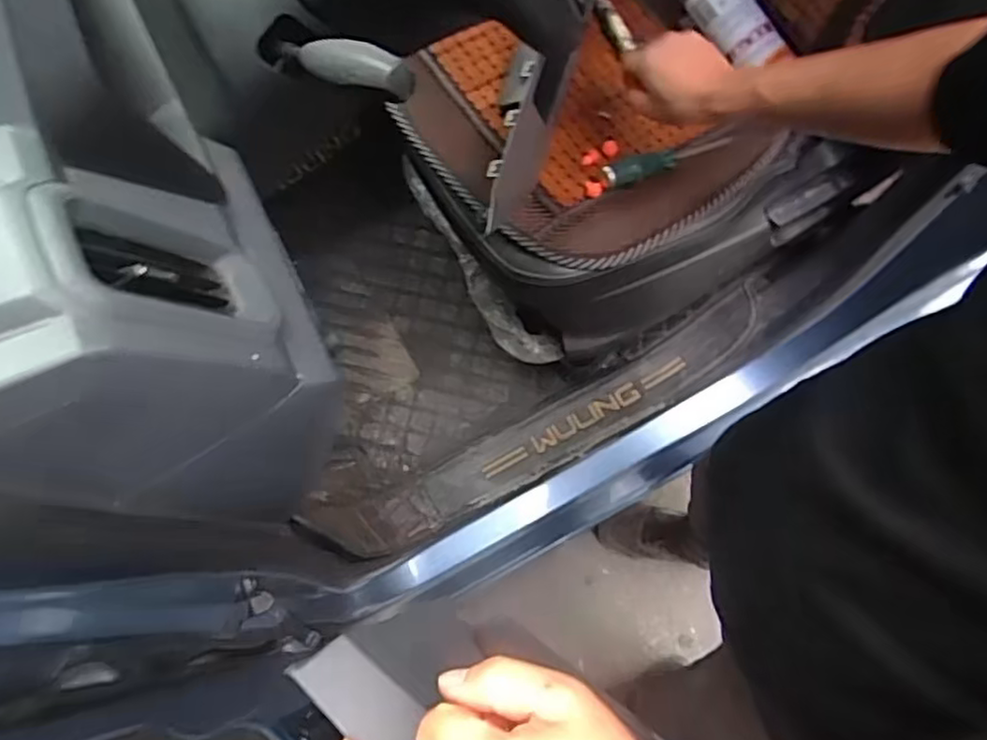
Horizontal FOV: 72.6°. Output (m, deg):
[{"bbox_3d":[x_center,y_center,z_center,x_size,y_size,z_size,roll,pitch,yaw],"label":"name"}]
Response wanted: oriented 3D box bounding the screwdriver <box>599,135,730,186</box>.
[{"bbox_3d":[0.197,-0.240,0.758,0.177,0.023,0.027,-25,71,-29],"label":"screwdriver"}]

